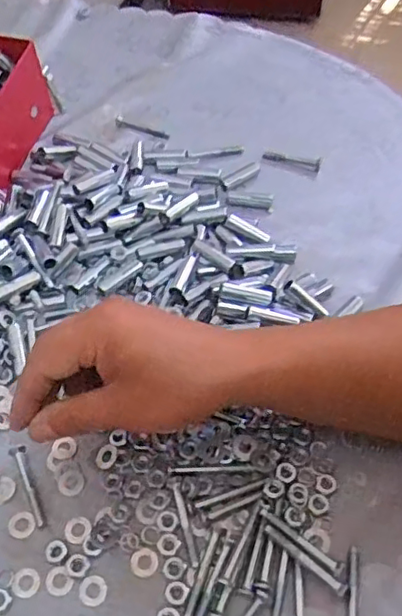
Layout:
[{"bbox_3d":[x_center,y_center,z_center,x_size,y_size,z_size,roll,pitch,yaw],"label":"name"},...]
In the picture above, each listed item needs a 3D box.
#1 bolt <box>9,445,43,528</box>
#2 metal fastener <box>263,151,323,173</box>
[{"bbox_3d":[-0.110,0.113,0.390,0.010,0.005,0.055,-24,58,-15],"label":"bolt"},{"bbox_3d":[0.085,-0.138,0.567,0.054,0.008,0.013,13,56,10],"label":"metal fastener"}]

